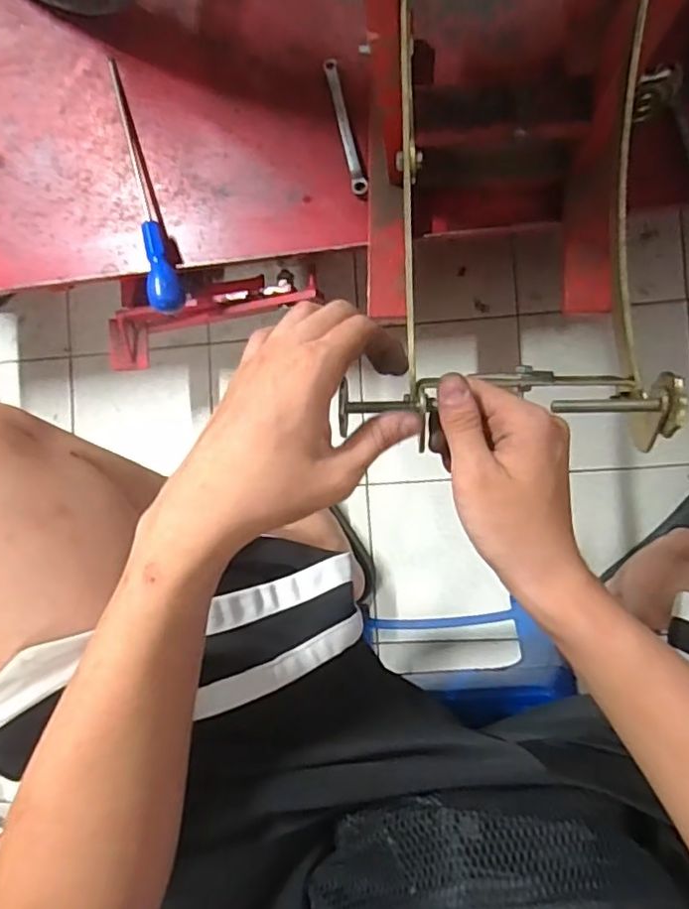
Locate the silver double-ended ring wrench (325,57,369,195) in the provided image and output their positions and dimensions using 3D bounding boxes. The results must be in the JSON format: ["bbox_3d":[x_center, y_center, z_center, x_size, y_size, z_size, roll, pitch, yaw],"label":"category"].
[{"bbox_3d":[0.001,-0.318,0.578,0.015,0.013,0.132,-15,87,6],"label":"silver double-ended ring wrench"}]

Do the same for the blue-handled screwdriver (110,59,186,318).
[{"bbox_3d":[-0.206,-0.272,0.596,0.029,0.027,0.267,-15,87,6],"label":"blue-handled screwdriver"}]

